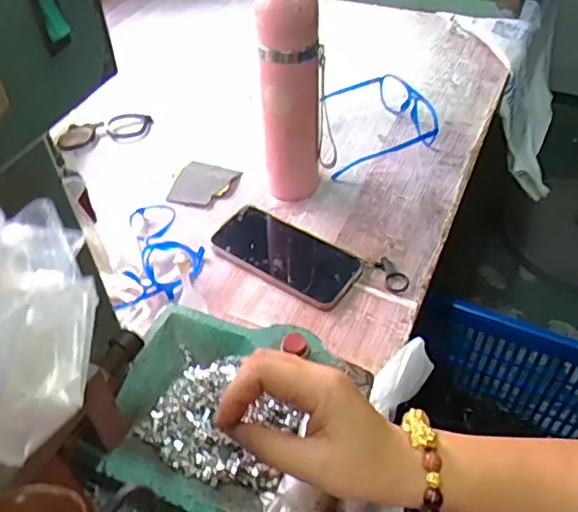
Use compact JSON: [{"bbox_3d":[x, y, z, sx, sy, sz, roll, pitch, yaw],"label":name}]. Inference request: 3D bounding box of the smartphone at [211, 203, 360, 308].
[{"bbox_3d":[-0.002,-0.004,0.622,0.156,0.014,0.085,27,54,24],"label":"smartphone"}]

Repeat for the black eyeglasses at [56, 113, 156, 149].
[{"bbox_3d":[-0.254,-0.177,0.789,0.128,0.022,0.053,-20,50,-15],"label":"black eyeglasses"}]

